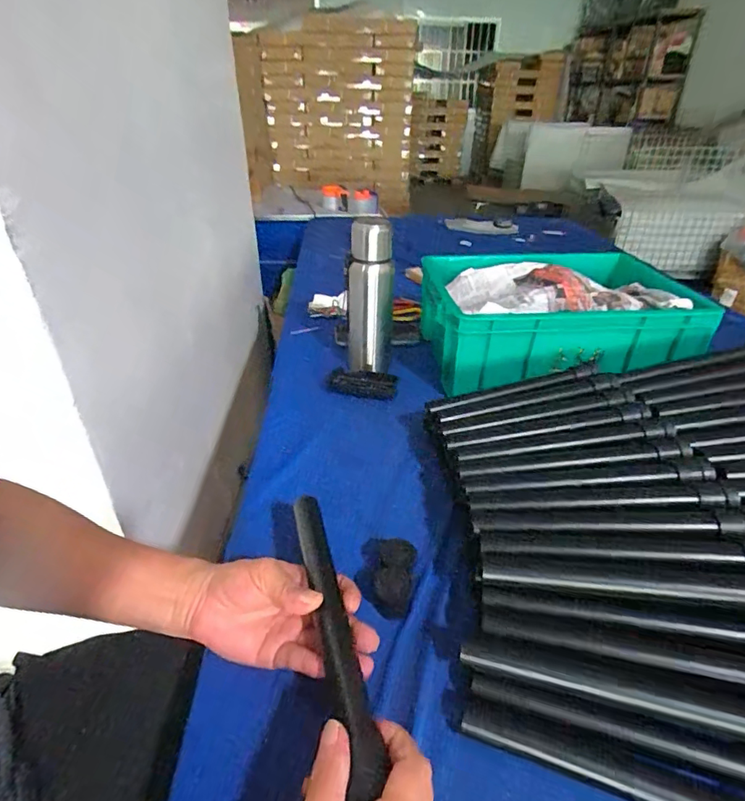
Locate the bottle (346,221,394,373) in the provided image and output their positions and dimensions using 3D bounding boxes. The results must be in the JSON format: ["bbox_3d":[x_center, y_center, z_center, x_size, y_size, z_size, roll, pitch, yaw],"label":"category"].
[{"bbox_3d":[-0.005,-0.157,0.777,0.072,0.248,0.068,2,32,2],"label":"bottle"}]

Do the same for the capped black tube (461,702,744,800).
[{"bbox_3d":[0.181,0.251,0.314,0.241,0.023,0.023,13,34,18],"label":"capped black tube"}]

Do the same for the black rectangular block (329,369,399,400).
[{"bbox_3d":[-0.017,-0.028,0.777,0.118,0.023,0.052,12,33,17],"label":"black rectangular block"}]

